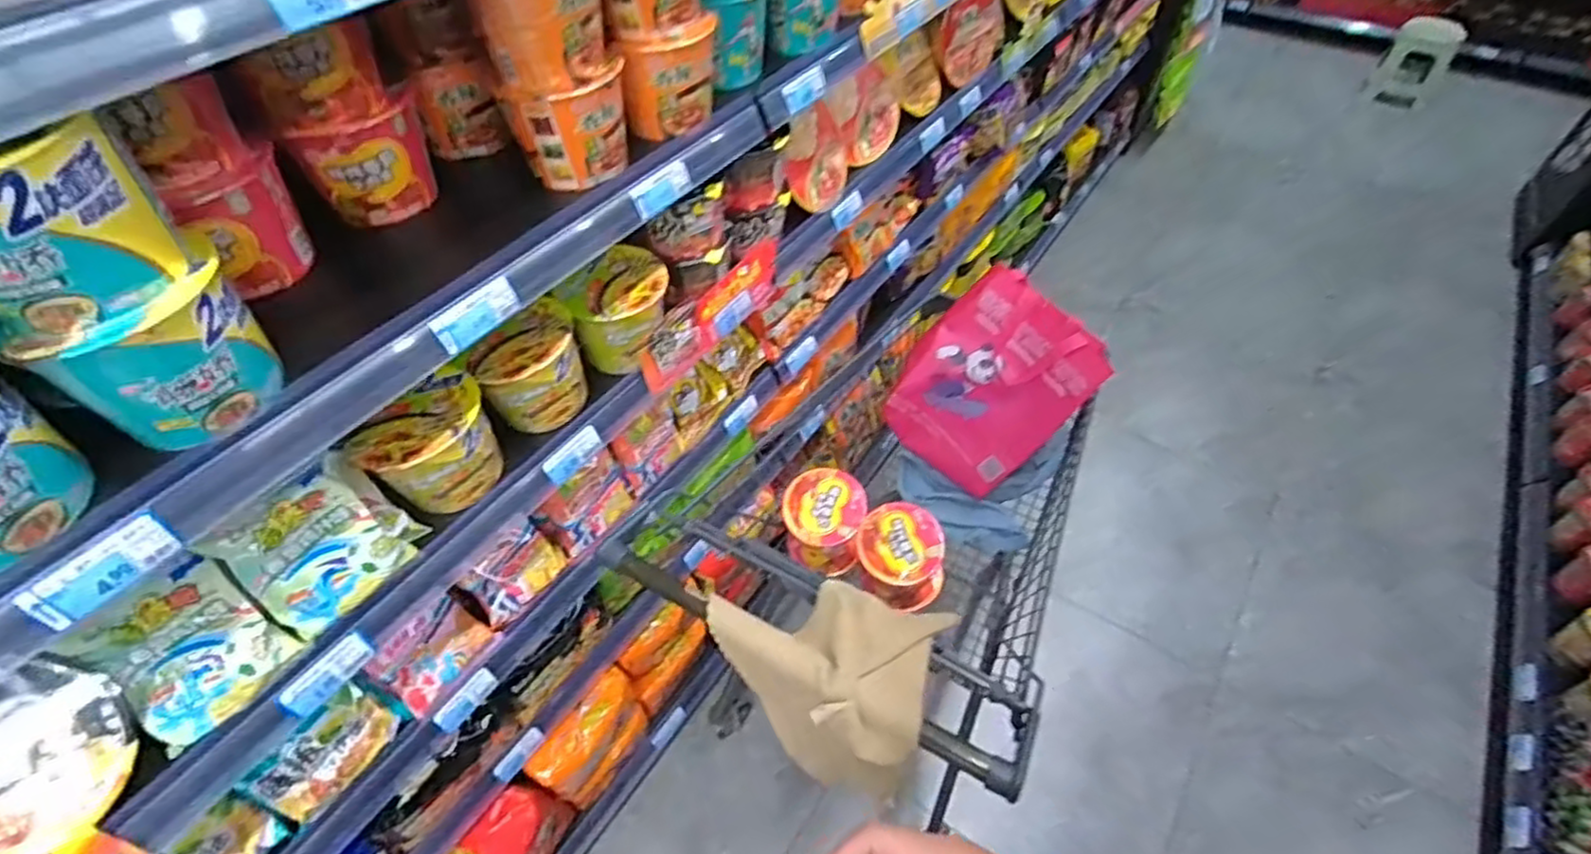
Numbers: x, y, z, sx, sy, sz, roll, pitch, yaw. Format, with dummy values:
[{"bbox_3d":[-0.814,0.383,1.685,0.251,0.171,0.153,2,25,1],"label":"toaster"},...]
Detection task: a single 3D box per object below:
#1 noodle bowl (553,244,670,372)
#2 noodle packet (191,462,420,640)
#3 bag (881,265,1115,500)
[{"bbox_3d":[-0.221,-0.147,0.895,0.129,0.114,0.103,-21,53,-17],"label":"noodle bowl"},{"bbox_3d":[-0.463,0.118,0.675,0.045,0.135,0.115,6,42,39],"label":"noodle packet"},{"bbox_3d":[0.339,-0.071,1.255,0.267,0.364,0.056,44,36,11],"label":"bag"}]

